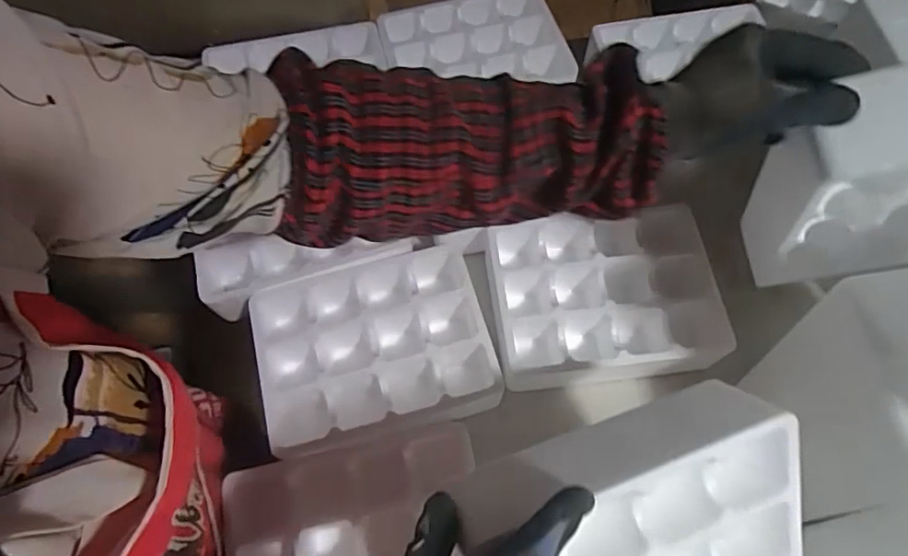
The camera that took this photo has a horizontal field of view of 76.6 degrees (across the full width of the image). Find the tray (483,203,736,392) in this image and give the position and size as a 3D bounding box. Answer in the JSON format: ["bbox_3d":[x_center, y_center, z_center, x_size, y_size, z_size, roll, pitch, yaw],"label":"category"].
[{"bbox_3d":[0.166,0.023,0.661,0.240,0.072,0.191,-3,65,-1],"label":"tray"}]

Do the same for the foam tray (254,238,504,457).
[{"bbox_3d":[-0.087,0.084,0.636,0.239,0.071,0.195,-13,66,-6],"label":"foam tray"}]

